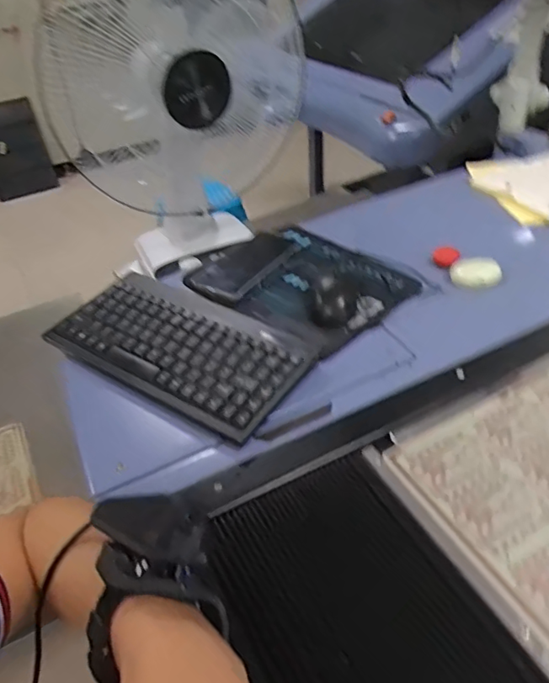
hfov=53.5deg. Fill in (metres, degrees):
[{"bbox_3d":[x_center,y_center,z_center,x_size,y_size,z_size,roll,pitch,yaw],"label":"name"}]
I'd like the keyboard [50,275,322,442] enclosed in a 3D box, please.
[{"bbox_3d":[-0.107,0.002,0.607,0.284,0.018,0.152,21,51,25],"label":"keyboard"}]

